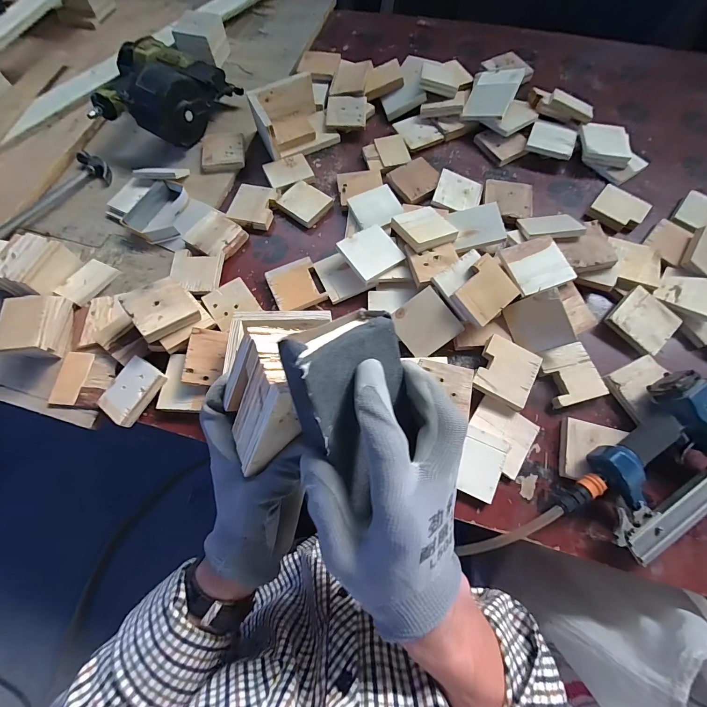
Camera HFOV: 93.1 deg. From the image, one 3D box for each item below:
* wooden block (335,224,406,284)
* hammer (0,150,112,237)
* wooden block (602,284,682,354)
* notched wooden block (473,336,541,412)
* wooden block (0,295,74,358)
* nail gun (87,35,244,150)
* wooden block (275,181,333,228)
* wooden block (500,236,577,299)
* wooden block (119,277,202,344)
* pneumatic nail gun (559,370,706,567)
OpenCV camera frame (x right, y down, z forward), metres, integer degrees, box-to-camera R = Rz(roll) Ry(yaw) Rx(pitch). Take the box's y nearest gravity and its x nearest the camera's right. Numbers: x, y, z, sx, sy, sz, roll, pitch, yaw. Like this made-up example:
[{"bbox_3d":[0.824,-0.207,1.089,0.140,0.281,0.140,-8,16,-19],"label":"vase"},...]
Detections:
[{"bbox_3d":[0.031,-0.178,0.587,0.091,0.010,0.090,-33,77,-14],"label":"wooden block"},{"bbox_3d":[-0.652,-0.277,0.667,0.098,0.045,0.368,34,73,11],"label":"hammer"},{"bbox_3d":[0.489,-0.056,0.562,0.095,0.015,0.092,-37,74,-13],"label":"wooden block"},{"bbox_3d":[0.239,0.030,0.523,0.084,0.025,0.091,26,71,9],"label":"notched wooden block"},{"bbox_3d":[-0.524,-0.044,0.551,0.073,0.062,0.104,-4,70,-2],"label":"wooden block"},{"bbox_3d":[-0.400,-0.580,0.728,0.257,0.119,0.240,1,70,0],"label":"nail gun"},{"bbox_3d":[-0.099,-0.303,0.675,0.091,0.017,0.077,38,73,12],"label":"wooden block"},{"bbox_3d":[0.300,-0.144,0.549,0.096,0.012,0.093,-15,70,-6],"label":"wooden block"},{"bbox_3d":[-0.311,-0.075,0.541,0.089,0.017,0.097,-35,75,-28],"label":"wooden block"},{"bbox_3d":[0.425,0.165,0.454,0.255,0.075,0.157,-41,75,-14],"label":"pneumatic nail gun"}]

